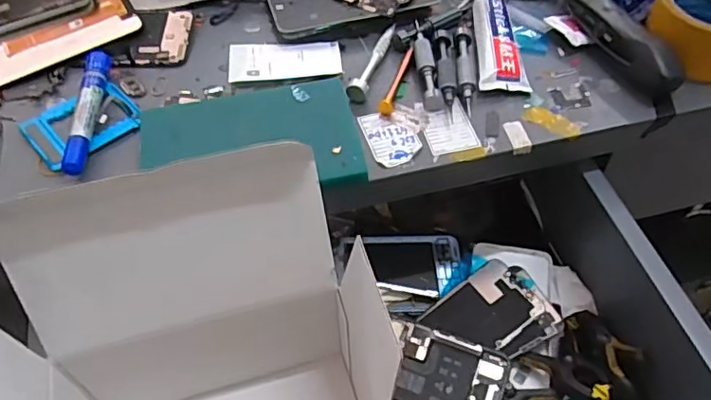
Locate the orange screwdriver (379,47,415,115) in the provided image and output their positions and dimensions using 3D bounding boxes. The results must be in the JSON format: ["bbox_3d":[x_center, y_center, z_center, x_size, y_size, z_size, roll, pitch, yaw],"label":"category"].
[{"bbox_3d":[0.037,-0.104,0.488,0.010,0.011,0.080,14,54,13],"label":"orange screwdriver"}]

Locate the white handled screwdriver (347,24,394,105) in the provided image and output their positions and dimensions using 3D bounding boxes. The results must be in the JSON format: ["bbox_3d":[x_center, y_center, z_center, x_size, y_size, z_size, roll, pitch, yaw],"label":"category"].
[{"bbox_3d":[0.015,-0.123,0.503,0.018,0.016,0.100,14,54,12],"label":"white handled screwdriver"}]

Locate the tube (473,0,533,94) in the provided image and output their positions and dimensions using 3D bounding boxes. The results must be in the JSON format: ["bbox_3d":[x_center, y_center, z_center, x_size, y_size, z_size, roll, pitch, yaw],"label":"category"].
[{"bbox_3d":[0.129,-0.149,0.511,0.042,0.028,0.133,2,52,3],"label":"tube"}]

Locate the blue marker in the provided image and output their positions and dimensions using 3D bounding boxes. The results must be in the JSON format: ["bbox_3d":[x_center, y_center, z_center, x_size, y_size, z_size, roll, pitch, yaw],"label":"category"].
[{"bbox_3d":[-0.217,-0.076,0.461,0.019,0.015,0.131,-5,52,-2],"label":"blue marker"}]

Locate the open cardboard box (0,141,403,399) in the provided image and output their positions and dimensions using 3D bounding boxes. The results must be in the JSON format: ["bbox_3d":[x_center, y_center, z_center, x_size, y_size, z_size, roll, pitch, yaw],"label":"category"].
[{"bbox_3d":[-0.102,0.108,0.371,0.201,0.227,0.150,-13,53,-8],"label":"open cardboard box"}]

